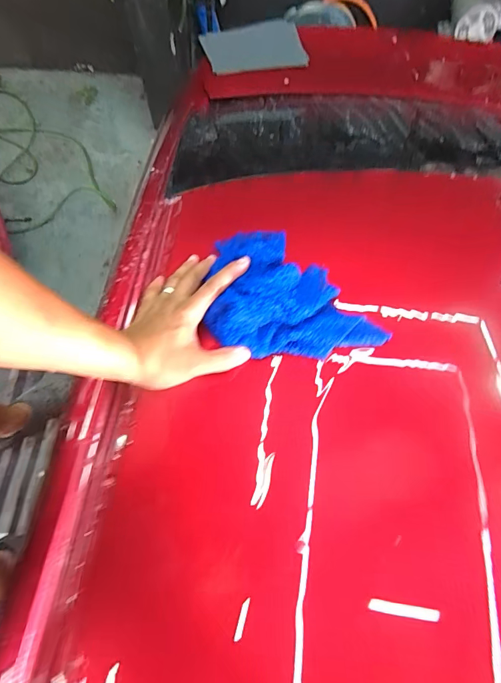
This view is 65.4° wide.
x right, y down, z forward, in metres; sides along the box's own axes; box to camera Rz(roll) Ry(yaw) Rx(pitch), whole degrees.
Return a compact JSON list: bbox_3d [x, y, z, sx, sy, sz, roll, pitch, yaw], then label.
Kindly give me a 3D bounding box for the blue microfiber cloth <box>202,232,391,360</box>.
[{"bbox_3d":[0.050,-0.068,0.448,0.190,0.051,0.167,1,66,1],"label":"blue microfiber cloth"}]

